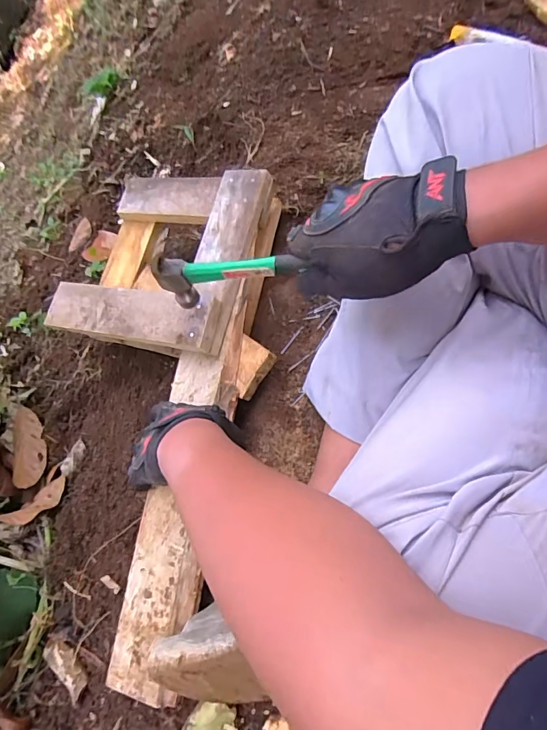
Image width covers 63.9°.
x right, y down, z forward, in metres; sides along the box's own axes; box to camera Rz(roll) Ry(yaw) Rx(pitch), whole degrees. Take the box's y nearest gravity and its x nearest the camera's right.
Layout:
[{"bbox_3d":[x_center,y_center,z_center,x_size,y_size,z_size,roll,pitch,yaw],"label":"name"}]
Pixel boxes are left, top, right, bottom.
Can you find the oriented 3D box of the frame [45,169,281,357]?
[{"bbox_3d":[-0.141,-0.138,0.587,0.245,0.071,0.257,9,67,27],"label":"frame"}]

